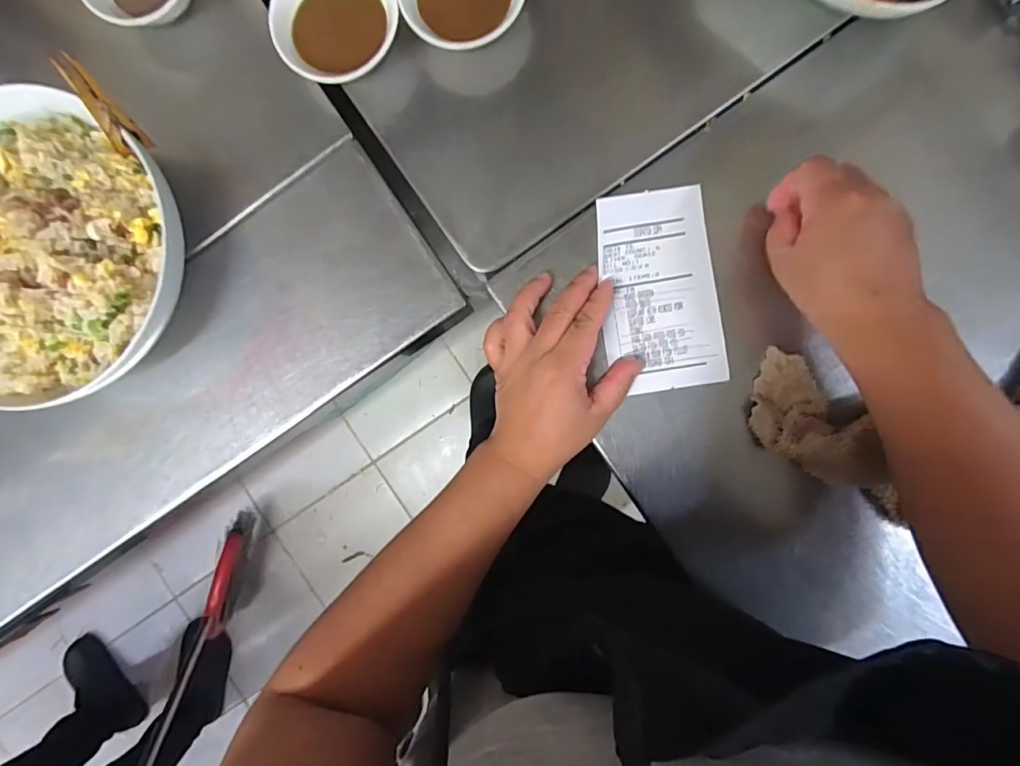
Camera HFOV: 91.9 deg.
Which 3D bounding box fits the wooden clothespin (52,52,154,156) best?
[{"bbox_3d":[-0.242,-0.162,0.295,0.008,0.070,0.020,31,75,3],"label":"wooden clothespin"}]

